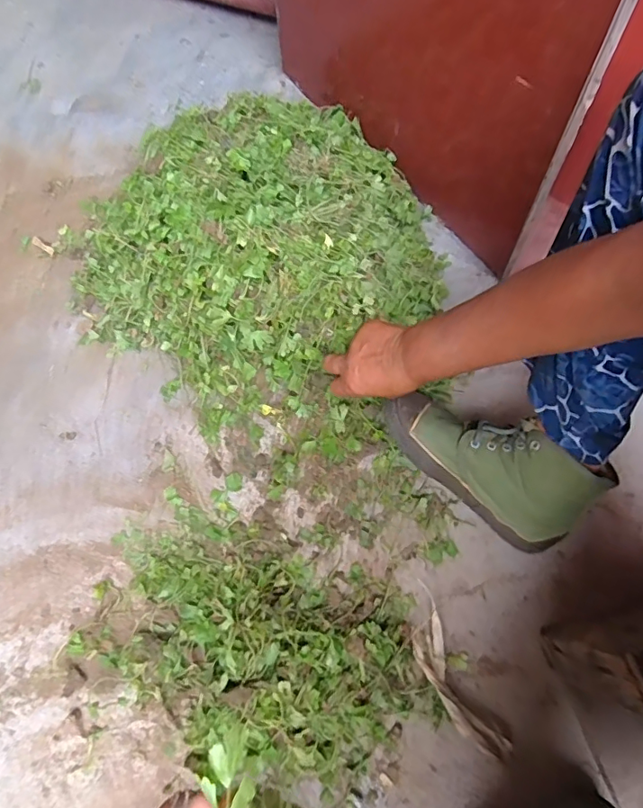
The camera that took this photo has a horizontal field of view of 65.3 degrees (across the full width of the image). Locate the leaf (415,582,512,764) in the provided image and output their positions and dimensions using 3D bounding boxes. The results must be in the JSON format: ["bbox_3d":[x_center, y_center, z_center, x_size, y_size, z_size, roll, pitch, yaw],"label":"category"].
[{"bbox_3d":[0.136,0.287,0.529,0.049,0.024,0.175,-25,71,-12],"label":"leaf"}]

